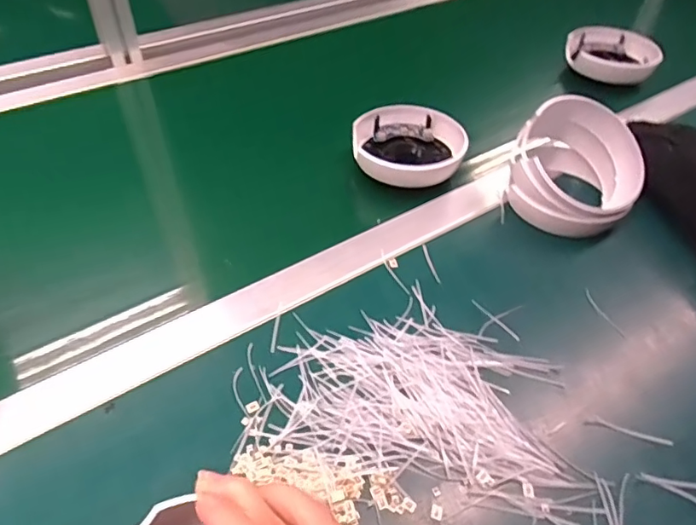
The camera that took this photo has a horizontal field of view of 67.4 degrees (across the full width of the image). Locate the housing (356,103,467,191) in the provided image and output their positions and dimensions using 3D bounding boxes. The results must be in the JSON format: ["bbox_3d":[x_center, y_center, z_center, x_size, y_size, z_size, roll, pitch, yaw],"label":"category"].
[{"bbox_3d":[0.062,-0.118,0.543,0.114,0.035,0.105,1,47,-1],"label":"housing"}]

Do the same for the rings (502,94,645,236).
[{"bbox_3d":[0.214,-0.088,0.486,0.110,0.083,0.114,1,47,-1],"label":"rings"}]

